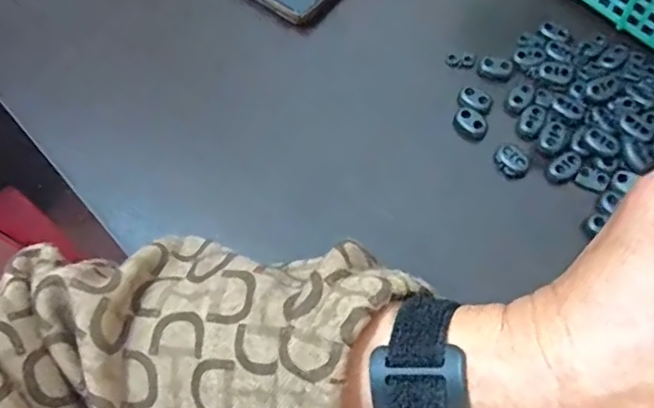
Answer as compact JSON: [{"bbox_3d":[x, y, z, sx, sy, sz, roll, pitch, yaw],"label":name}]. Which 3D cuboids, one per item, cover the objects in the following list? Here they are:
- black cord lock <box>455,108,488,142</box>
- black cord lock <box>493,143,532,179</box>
[{"bbox_3d":[0.089,-0.049,0.366,0.021,0.012,0.013,33,69,15],"label":"black cord lock"},{"bbox_3d":[0.110,-0.025,0.353,0.021,0.010,0.015,34,70,16],"label":"black cord lock"}]

